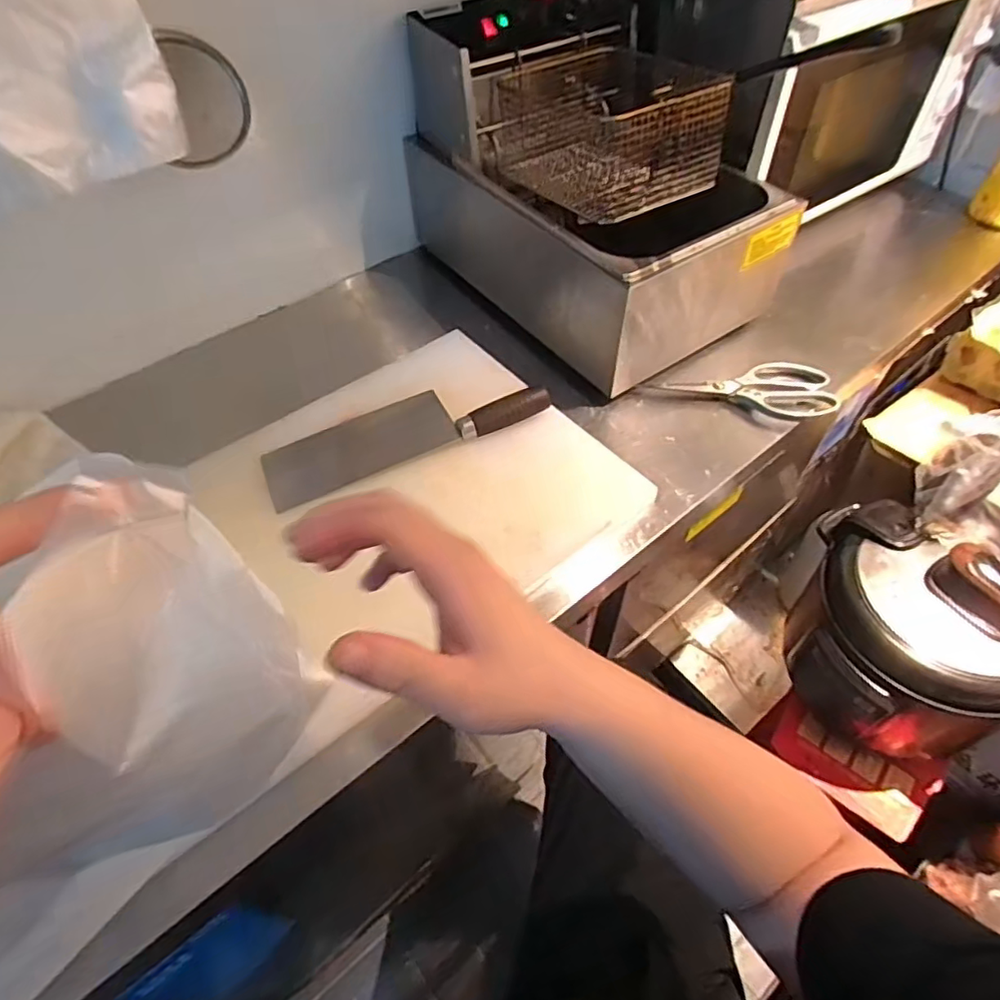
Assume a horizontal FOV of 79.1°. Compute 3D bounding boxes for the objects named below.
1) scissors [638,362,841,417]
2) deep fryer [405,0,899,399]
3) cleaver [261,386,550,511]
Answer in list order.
[{"bbox_3d":[0.278,-0.125,0.713,0.212,0.027,0.082,0,53,0],"label":"scissors"},{"bbox_3d":[0.128,-0.382,0.744,0.279,0.279,0.483,-31,59,-20],"label":"deep fryer"},{"bbox_3d":[-0.103,-0.080,0.653,0.301,0.030,0.087,-19,56,-13],"label":"cleaver"}]

